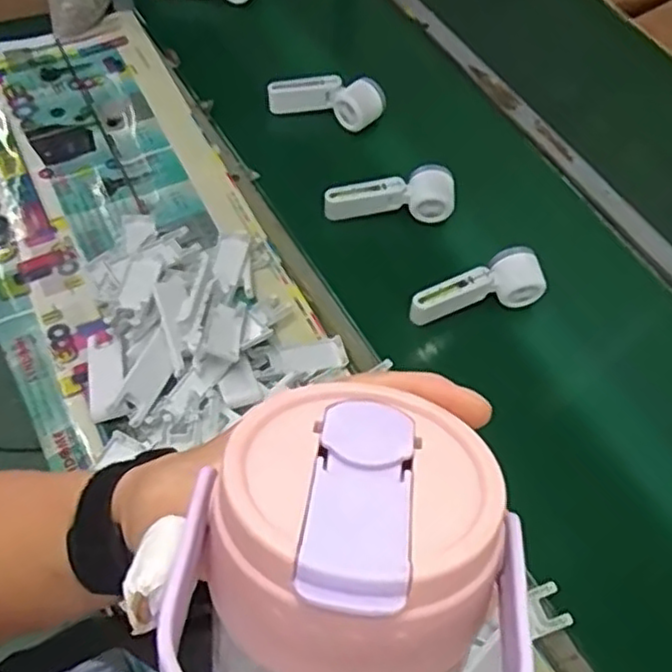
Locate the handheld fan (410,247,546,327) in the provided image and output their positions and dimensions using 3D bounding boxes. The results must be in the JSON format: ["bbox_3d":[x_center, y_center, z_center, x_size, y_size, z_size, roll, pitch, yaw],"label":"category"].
[{"bbox_3d":[0.165,-0.055,0.821,0.157,0.059,0.056,-17,61,-15],"label":"handheld fan"}]

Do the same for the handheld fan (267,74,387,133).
[{"bbox_3d":[-0.016,-0.334,0.994,0.168,0.055,0.061,8,58,0],"label":"handheld fan"}]

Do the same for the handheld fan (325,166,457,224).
[{"bbox_3d":[0.069,-0.182,0.901,0.169,0.044,0.062,-4,59,-8],"label":"handheld fan"}]

